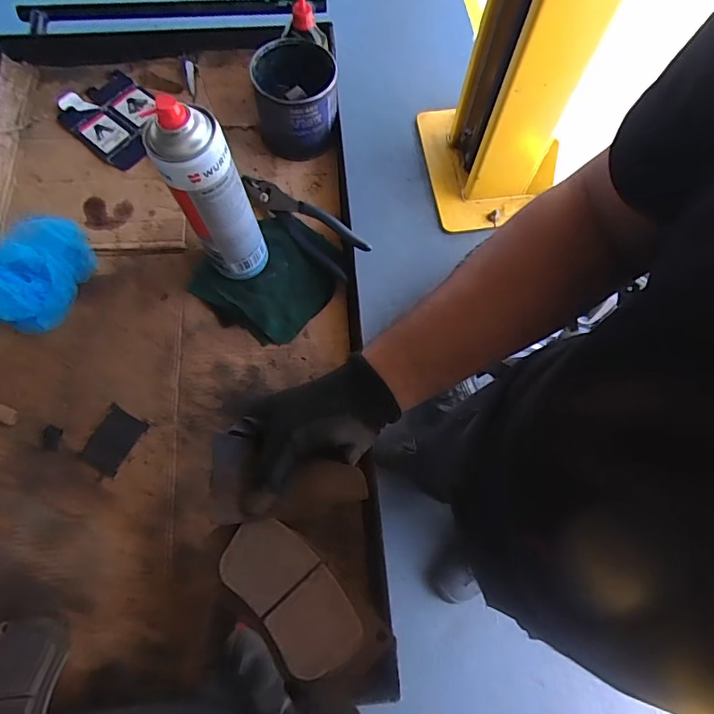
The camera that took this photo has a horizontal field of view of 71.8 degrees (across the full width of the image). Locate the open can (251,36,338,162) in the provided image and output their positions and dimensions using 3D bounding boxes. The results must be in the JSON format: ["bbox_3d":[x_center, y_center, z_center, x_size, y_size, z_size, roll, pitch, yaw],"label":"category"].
[{"bbox_3d":[-0.076,-0.323,0.614,0.095,0.112,0.098,1,71,-2],"label":"open can"}]

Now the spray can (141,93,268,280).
[{"bbox_3d":[-0.140,-0.150,0.490,0.066,0.226,0.056,-29,75,-11],"label":"spray can"}]

